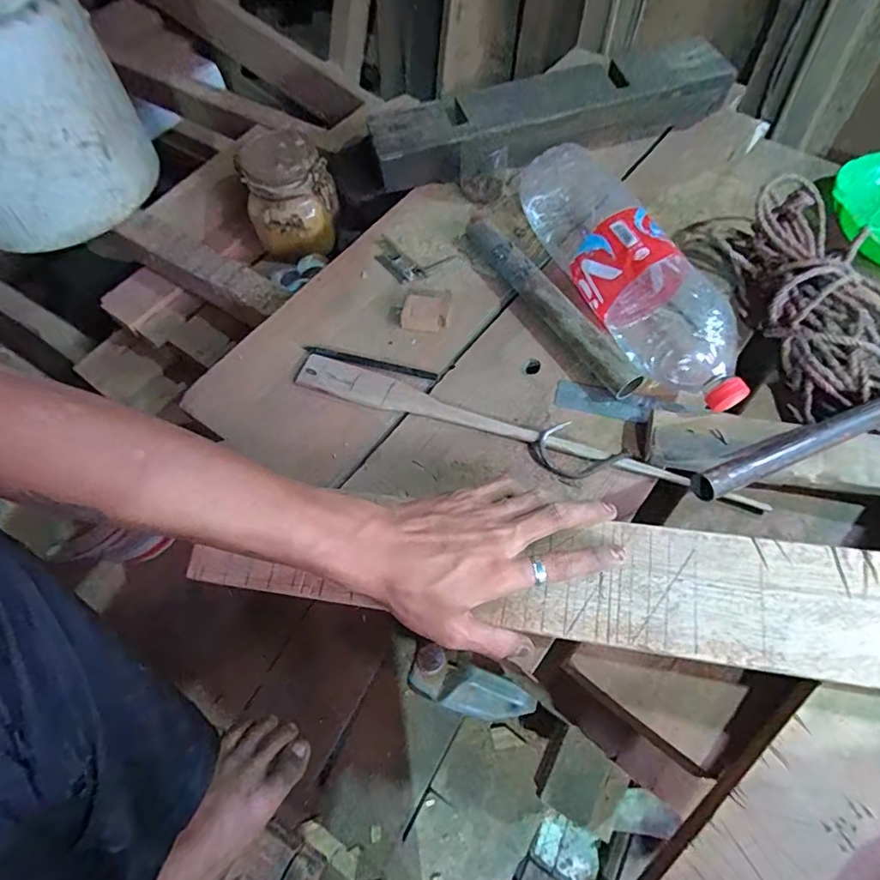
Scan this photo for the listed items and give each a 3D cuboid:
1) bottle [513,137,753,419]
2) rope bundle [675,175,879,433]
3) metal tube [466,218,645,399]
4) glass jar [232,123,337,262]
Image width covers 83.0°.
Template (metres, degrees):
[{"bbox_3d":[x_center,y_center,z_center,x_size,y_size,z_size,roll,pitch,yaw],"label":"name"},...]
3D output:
[{"bbox_3d":[0.191,-0.165,0.478,0.113,0.083,0.320,-17,65,-5],"label":"bottle"},{"bbox_3d":[0.358,-0.134,0.463,0.142,0.066,0.299,-15,65,-4],"label":"rope bundle"},{"bbox_3d":[0.103,-0.140,0.497,0.030,0.036,0.249,-31,67,-12],"label":"metal tube"},{"bbox_3d":[-0.198,-0.320,0.654,0.110,0.124,0.110,-1,63,3],"label":"glass jar"}]

